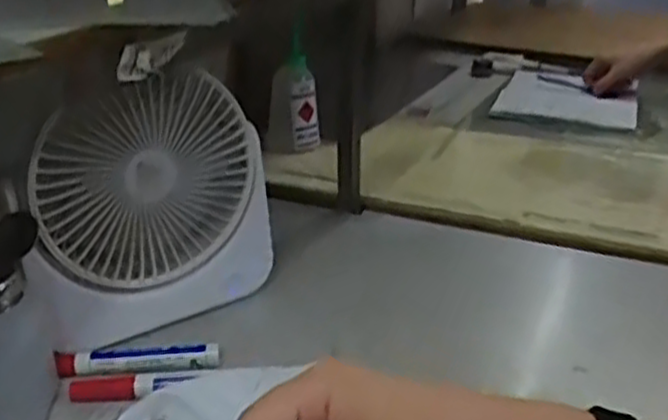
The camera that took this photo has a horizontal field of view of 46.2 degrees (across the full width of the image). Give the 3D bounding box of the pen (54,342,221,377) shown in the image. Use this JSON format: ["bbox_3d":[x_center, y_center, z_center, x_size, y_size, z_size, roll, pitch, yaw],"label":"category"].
[{"bbox_3d":[-0.137,0.104,0.551,0.111,0.014,0.016,-3,25,-6],"label":"pen"}]

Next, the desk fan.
[{"bbox_3d":[-0.135,-0.005,0.574,0.183,0.175,0.054,-19,31,-35],"label":"desk fan"}]

